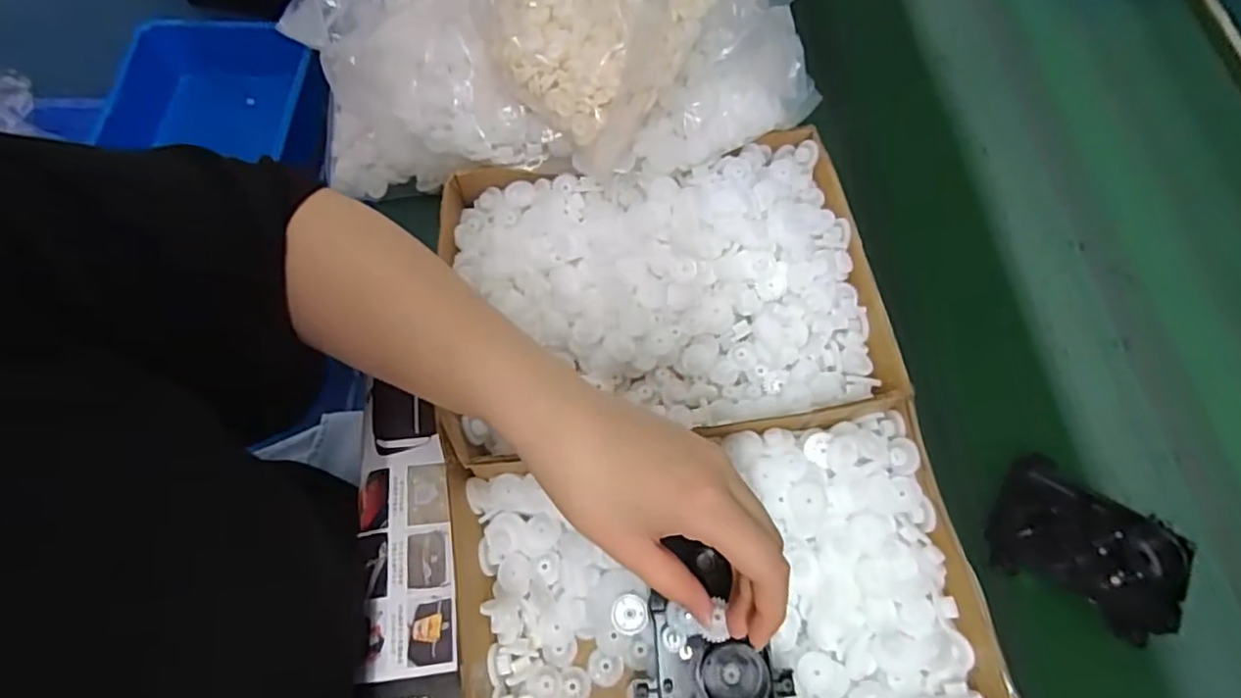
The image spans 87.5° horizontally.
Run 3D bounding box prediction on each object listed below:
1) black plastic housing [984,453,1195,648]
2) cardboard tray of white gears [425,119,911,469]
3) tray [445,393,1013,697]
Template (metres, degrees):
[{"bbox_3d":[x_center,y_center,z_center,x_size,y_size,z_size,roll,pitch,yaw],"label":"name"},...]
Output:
[{"bbox_3d":[0.286,0.122,0.398,0.097,0.032,0.074,34,70,13],"label":"black plastic housing"},{"bbox_3d":[0.025,-0.038,0.431,0.277,0.048,0.199,-8,67,-3],"label":"cardboard tray of white gears"},{"bbox_3d":[0.049,0.136,0.358,0.271,0.044,0.176,-8,67,-3],"label":"tray"}]

